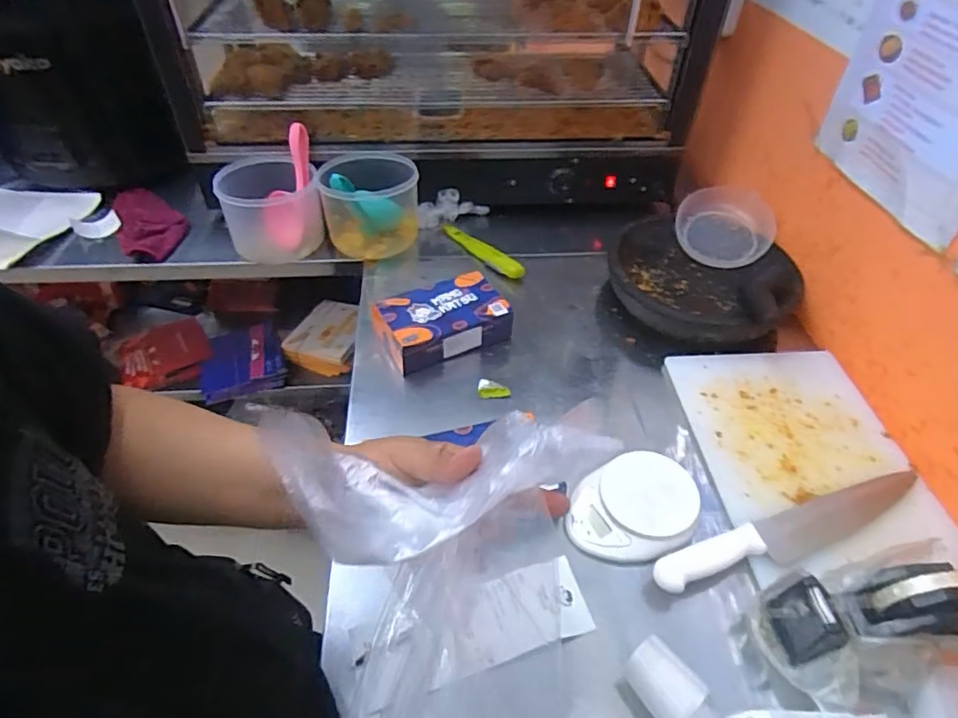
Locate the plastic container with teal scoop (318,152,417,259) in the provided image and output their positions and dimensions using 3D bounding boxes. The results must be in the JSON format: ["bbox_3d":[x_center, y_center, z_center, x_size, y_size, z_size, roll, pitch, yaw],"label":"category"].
[{"bbox_3d":[-0.192,-0.277,1.021,0.162,0.132,0.149,-5,45,-7],"label":"plastic container with teal scoop"}]

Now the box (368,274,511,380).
[{"bbox_3d":[-0.057,-0.057,0.851,0.181,0.060,0.115,-20,49,-20],"label":"box"}]

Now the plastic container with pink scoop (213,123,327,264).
[{"bbox_3d":[-0.362,-0.279,1.001,0.162,0.164,0.161,-12,47,-13],"label":"plastic container with pink scoop"}]

